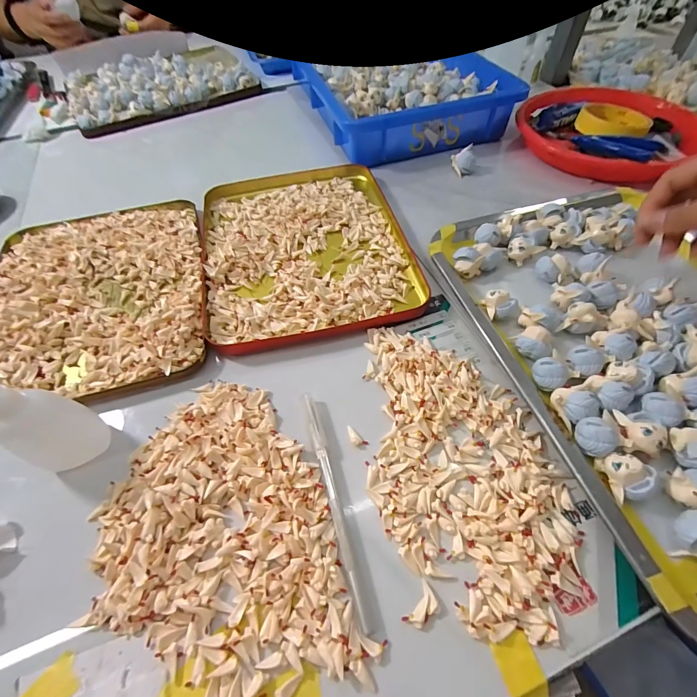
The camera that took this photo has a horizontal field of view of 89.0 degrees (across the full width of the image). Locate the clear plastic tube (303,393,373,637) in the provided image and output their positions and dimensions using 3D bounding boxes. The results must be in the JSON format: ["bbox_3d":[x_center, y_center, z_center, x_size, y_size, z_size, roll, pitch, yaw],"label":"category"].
[{"bbox_3d":[-0.010,0.093,0.228,0.009,0.005,0.143,-14,57,-8],"label":"clear plastic tube"}]

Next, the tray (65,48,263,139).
[{"bbox_3d":[-0.333,-0.467,0.620,0.294,0.039,0.230,-30,59,-18],"label":"tray"}]

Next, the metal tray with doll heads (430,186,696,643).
[{"bbox_3d":[0.234,-0.011,0.273,0.239,0.031,0.336,-14,57,-7],"label":"metal tray with doll heads"}]

